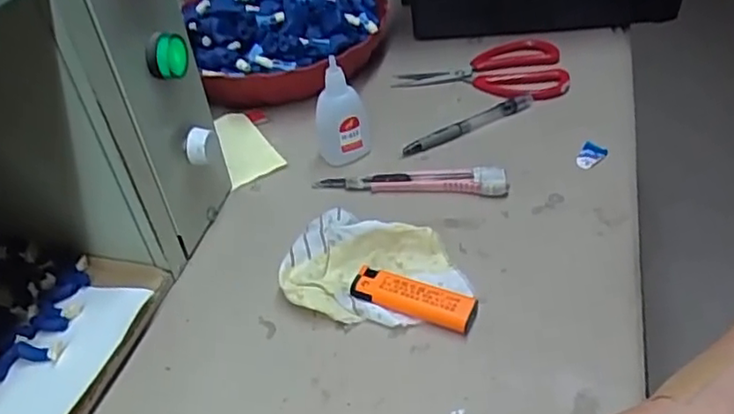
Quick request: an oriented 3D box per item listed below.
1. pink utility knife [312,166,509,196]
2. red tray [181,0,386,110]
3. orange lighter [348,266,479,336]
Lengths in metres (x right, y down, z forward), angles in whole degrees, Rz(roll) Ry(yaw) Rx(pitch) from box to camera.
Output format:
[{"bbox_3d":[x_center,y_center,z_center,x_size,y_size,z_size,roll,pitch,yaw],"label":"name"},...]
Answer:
[{"bbox_3d":[0.032,-0.022,0.506,0.150,0.020,0.017,3,41,10],"label":"pink utility knife"},{"bbox_3d":[-0.088,-0.179,0.661,0.207,0.078,0.190,1,41,7],"label":"red tray"},{"bbox_3d":[0.029,0.059,0.412,0.082,0.014,0.023,13,44,20],"label":"orange lighter"}]

